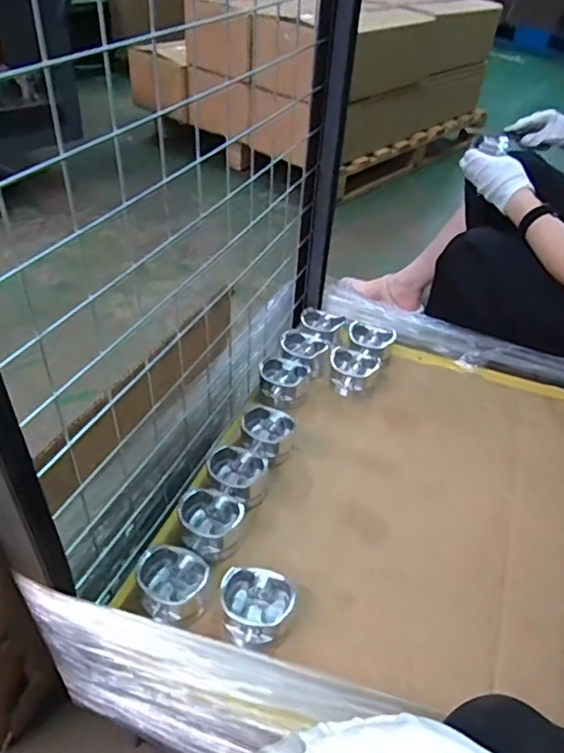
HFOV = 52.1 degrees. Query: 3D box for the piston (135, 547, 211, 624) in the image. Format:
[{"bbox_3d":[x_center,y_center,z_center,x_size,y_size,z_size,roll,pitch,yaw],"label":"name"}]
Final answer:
[{"bbox_3d":[-0.119,0.225,0.634,0.071,0.045,0.078,2,40,-2],"label":"piston"}]

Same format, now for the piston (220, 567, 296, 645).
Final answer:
[{"bbox_3d":[-0.025,0.243,0.614,0.077,0.047,0.077,-6,41,-11],"label":"piston"}]

